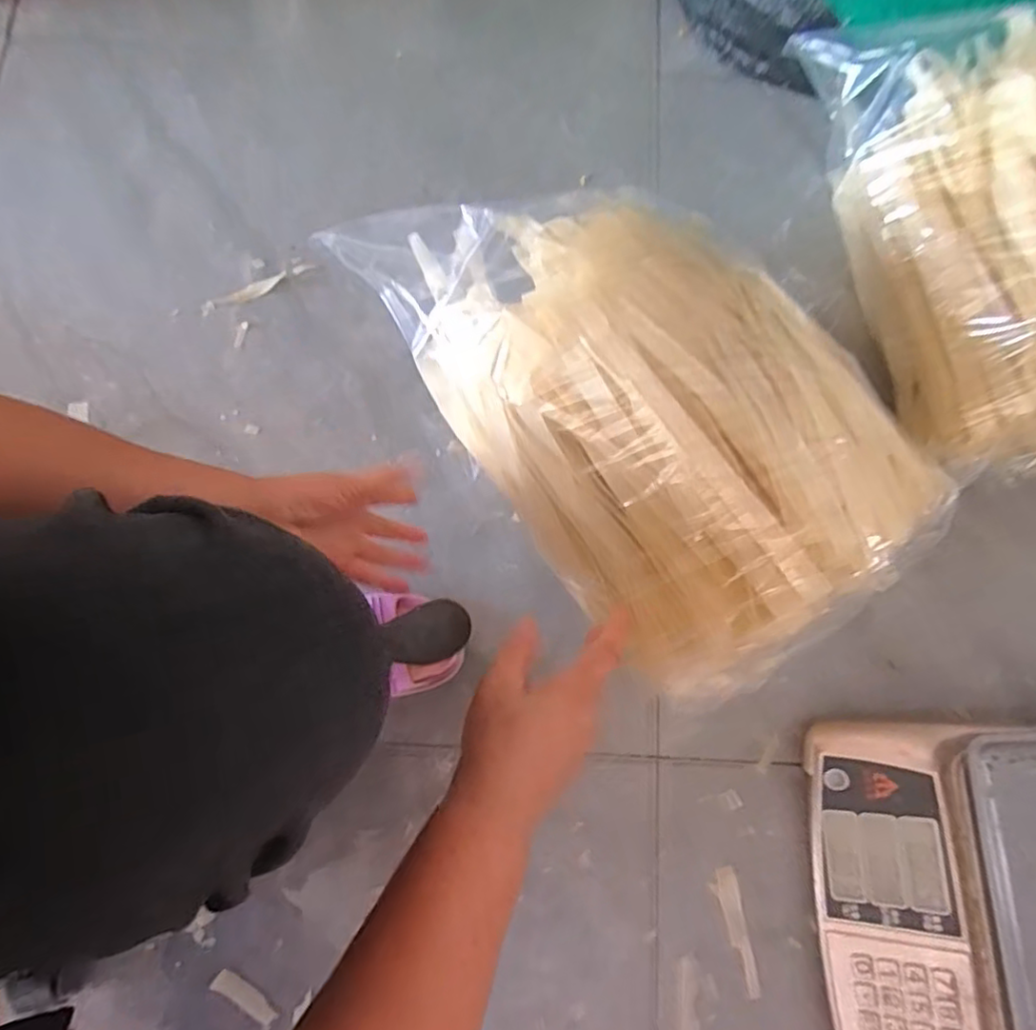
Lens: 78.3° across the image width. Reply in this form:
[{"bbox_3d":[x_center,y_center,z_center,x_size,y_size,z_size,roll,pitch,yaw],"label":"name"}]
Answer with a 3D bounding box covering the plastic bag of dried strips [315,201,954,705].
[{"bbox_3d":[0.090,-0.107,0.478,0.260,0.131,0.423,-34,80,-8],"label":"plastic bag of dried strips"}]

